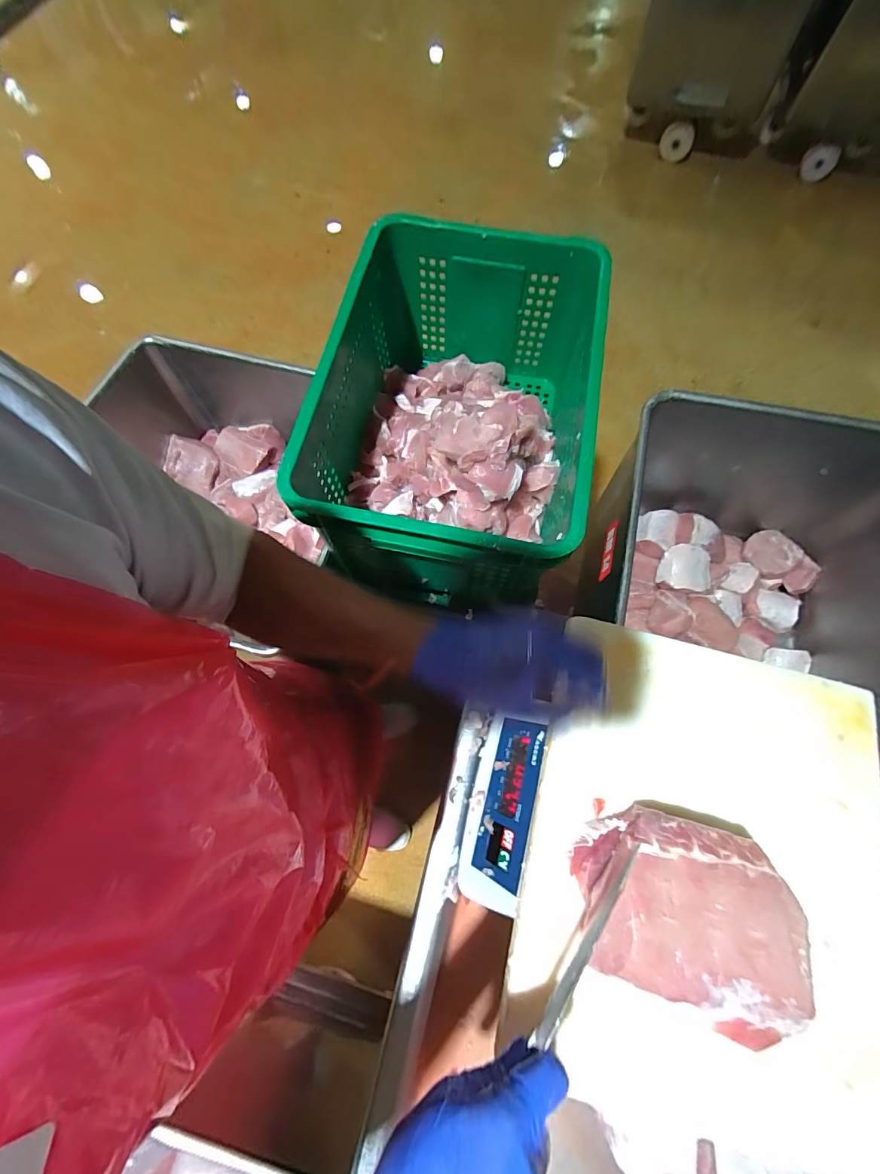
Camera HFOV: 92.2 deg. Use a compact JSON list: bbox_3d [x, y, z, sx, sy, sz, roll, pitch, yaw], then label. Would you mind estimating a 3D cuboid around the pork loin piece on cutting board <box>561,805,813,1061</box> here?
[{"bbox_3d":[0.190,0.250,0.331,0.159,0.049,0.124,19,72,6],"label":"pork loin piece on cutting board"}]

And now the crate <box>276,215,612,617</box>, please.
[{"bbox_3d":[0.026,-0.262,0.666,0.380,0.242,0.522,13,71,4],"label":"crate"}]

